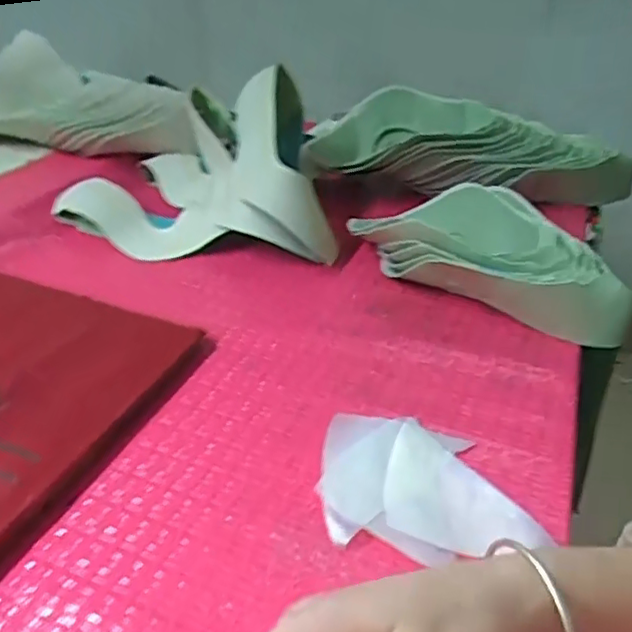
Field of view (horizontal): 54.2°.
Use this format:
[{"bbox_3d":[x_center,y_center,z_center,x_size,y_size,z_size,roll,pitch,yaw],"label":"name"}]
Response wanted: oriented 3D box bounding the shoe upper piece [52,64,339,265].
[{"bbox_3d":[-0.133,-0.185,0.759,0.356,0.188,0.186,12,36,16],"label":"shoe upper piece"}]

